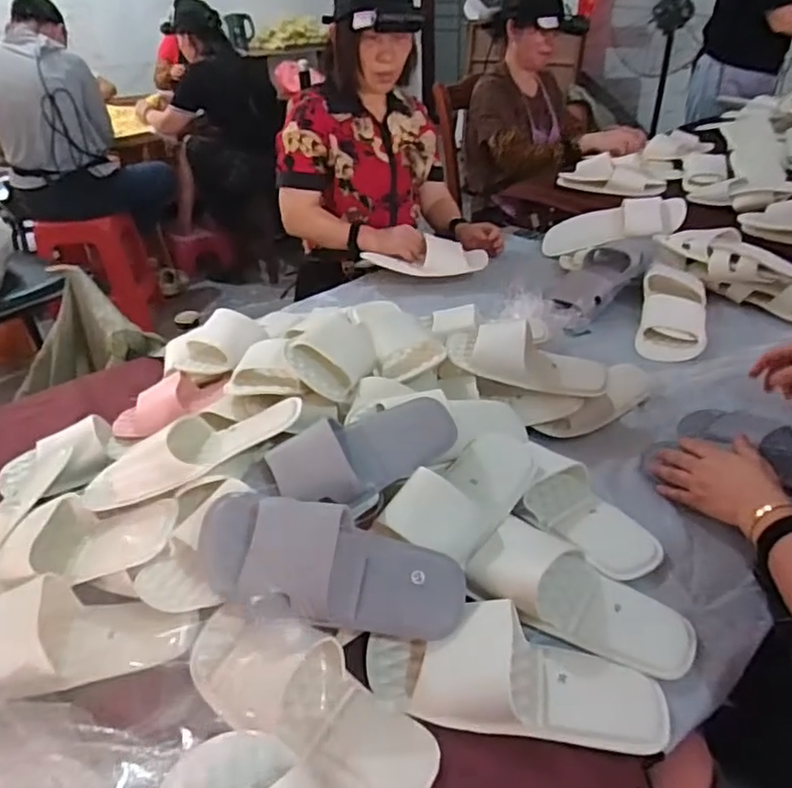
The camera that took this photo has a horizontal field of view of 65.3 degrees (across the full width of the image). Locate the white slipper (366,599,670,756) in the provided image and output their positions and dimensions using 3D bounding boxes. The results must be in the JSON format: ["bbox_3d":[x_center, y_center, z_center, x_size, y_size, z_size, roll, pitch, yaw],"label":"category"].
[{"bbox_3d":[0.107,0.252,0.567,0.270,0.052,0.103,3,34,9],"label":"white slipper"}]

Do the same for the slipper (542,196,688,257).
[{"bbox_3d":[0.453,-0.355,1.322,0.303,0.082,0.075,-8,28,28],"label":"slipper"}]

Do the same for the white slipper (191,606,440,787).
[{"bbox_3d":[-0.078,0.267,0.550,0.249,0.053,0.103,27,42,16],"label":"white slipper"}]

